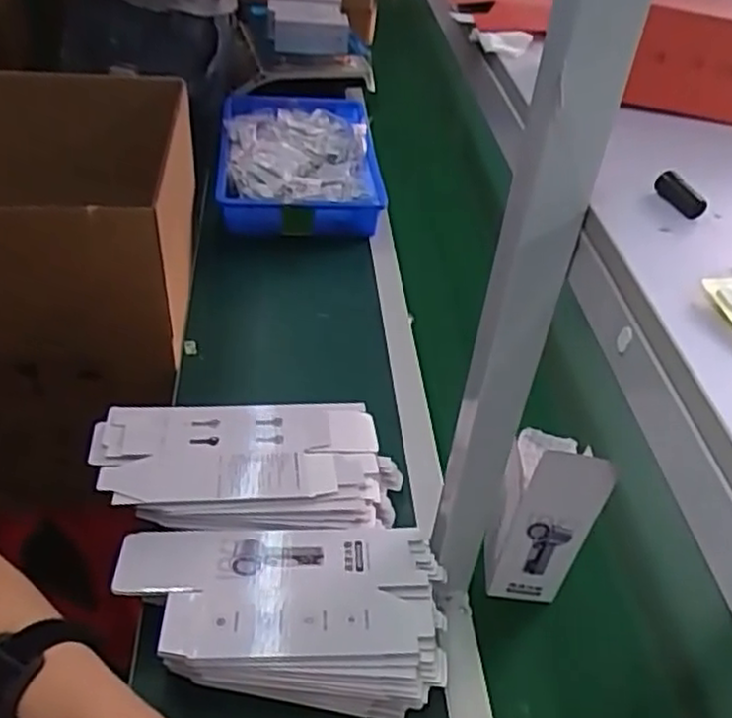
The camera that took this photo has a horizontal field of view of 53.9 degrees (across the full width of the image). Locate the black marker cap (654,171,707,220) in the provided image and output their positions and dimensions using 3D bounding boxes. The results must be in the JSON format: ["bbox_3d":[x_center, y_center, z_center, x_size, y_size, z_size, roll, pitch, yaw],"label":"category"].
[{"bbox_3d":[0.206,-0.109,0.473,0.012,0.016,0.040,-15,46,-21],"label":"black marker cap"}]

